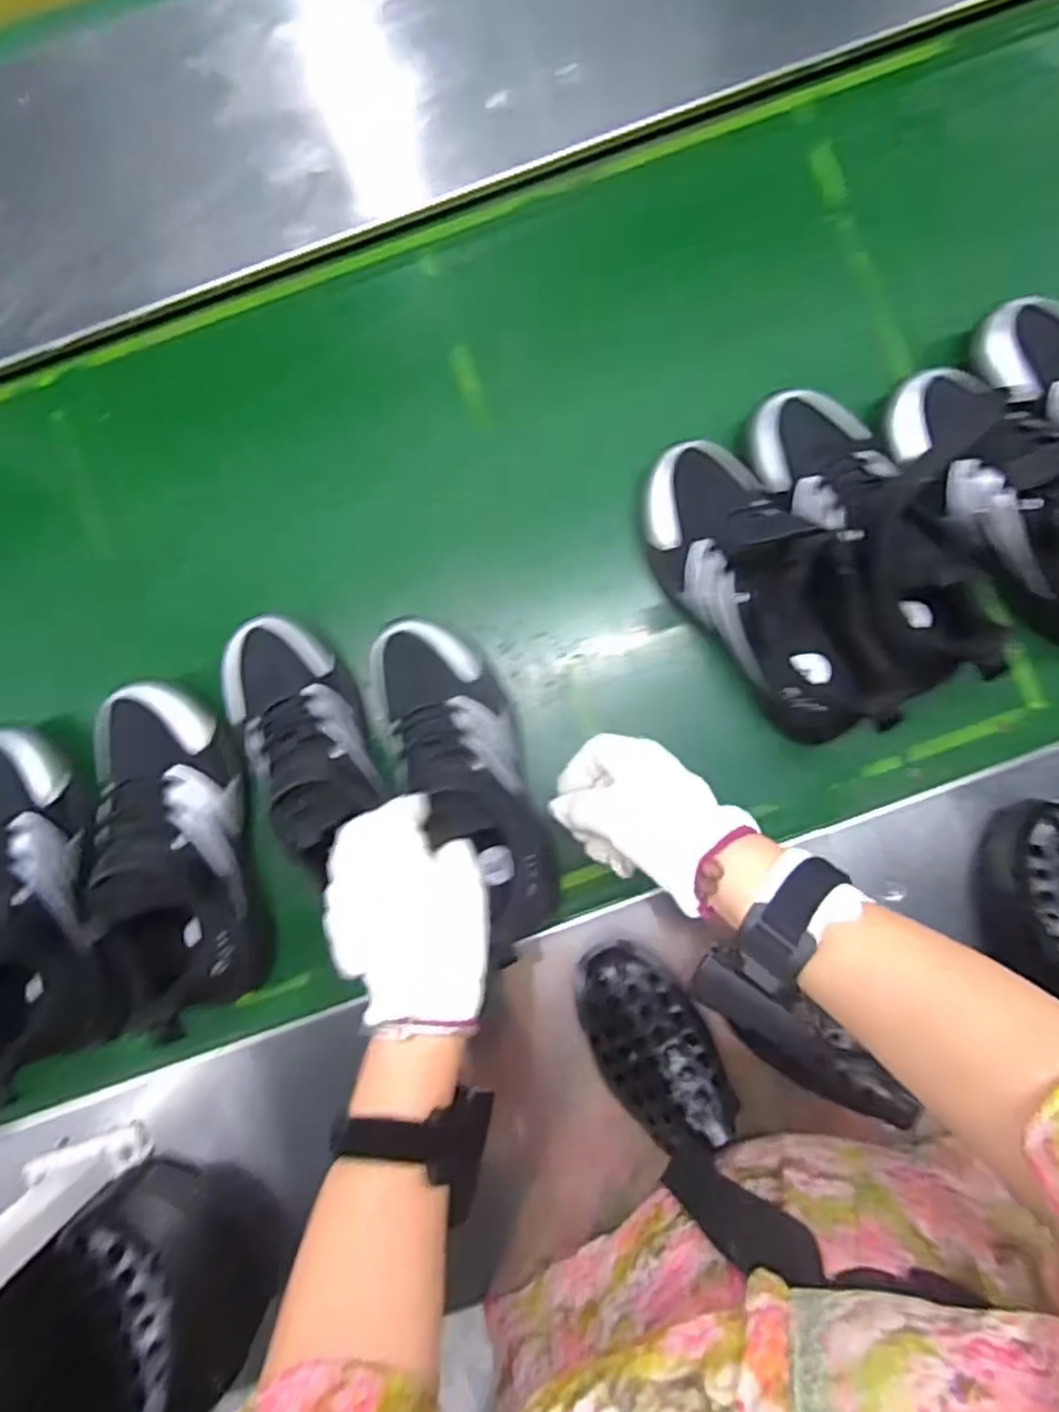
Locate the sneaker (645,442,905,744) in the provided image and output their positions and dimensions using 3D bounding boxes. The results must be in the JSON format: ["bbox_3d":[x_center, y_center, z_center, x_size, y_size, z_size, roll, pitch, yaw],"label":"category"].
[{"bbox_3d":[0.172,-0.088,0.498,0.095,0.111,0.233,-39,88,-3],"label":"sneaker"}]

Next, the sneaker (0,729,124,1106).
[{"bbox_3d":[-0.370,0.138,0.520,0.089,0.103,0.237,-21,87,-2],"label":"sneaker"}]

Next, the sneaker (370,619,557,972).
[{"bbox_3d":[-0.040,0.049,0.515,0.087,0.134,0.245,-24,73,-2],"label":"sneaker"}]

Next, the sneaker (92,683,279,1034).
[{"bbox_3d":[-0.262,0.105,0.521,0.093,0.104,0.249,-18,87,-2],"label":"sneaker"}]

